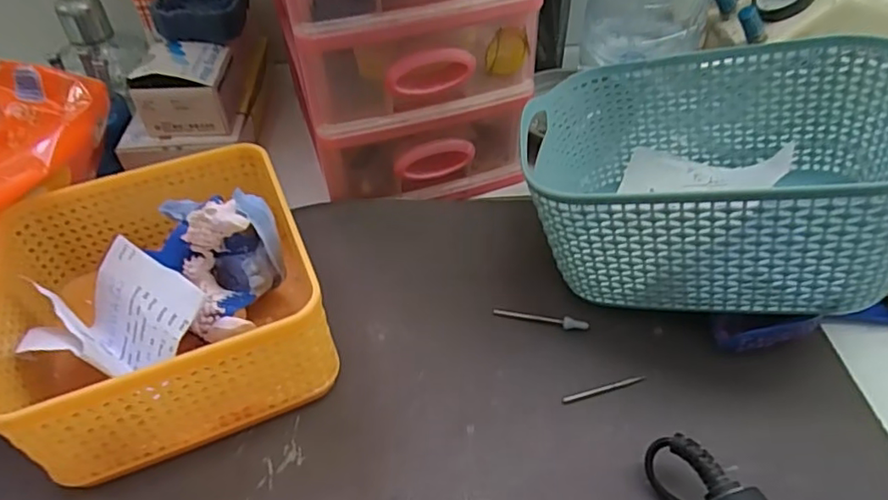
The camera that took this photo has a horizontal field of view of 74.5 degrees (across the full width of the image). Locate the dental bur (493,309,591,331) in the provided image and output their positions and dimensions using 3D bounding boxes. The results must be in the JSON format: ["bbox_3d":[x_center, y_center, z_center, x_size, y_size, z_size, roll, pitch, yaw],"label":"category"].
[{"bbox_3d":[0.050,0.036,0.303,0.049,0.004,0.005,11,48,12],"label":"dental bur"}]

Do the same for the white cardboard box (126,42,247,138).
[{"bbox_3d":[-0.165,-0.113,0.390,0.057,0.041,0.067,1,46,3],"label":"white cardboard box"}]

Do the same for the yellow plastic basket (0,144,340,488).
[{"bbox_3d":[-0.131,0.022,0.282,0.131,0.066,0.133,-20,49,-15],"label":"yellow plastic basket"}]

